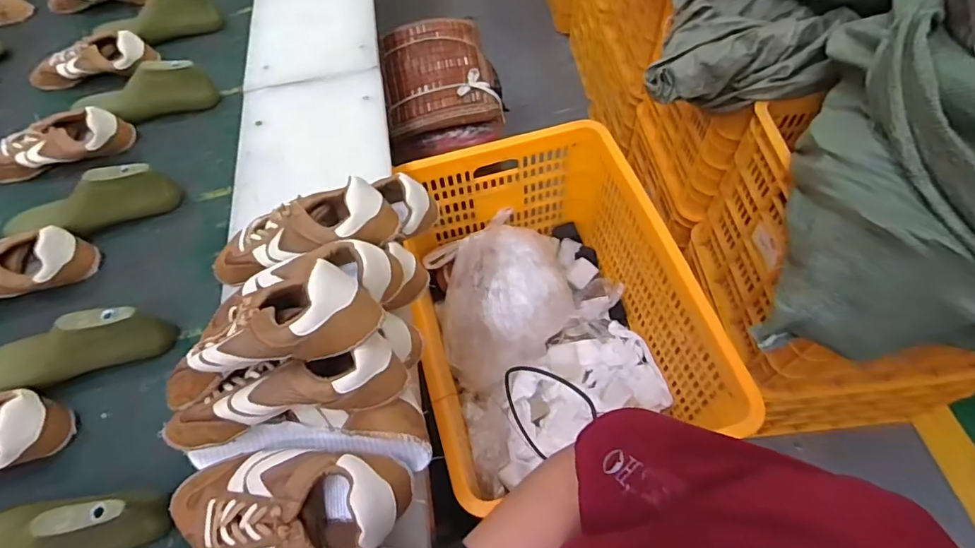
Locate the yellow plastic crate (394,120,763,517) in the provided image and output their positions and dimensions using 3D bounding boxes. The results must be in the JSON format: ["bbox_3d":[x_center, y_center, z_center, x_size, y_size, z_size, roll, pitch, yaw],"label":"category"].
[{"bbox_3d":[0.097,0.061,0.930,0.412,0.305,0.599,-15,60,-6],"label":"yellow plastic crate"}]

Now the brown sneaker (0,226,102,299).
[{"bbox_3d":[-0.711,0.007,0.741,0.244,0.075,0.082,-21,61,-9],"label":"brown sneaker"}]

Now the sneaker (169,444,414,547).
[{"bbox_3d":[-0.198,0.216,0.474,0.240,0.080,0.101,1,60,4],"label":"sneaker"}]

